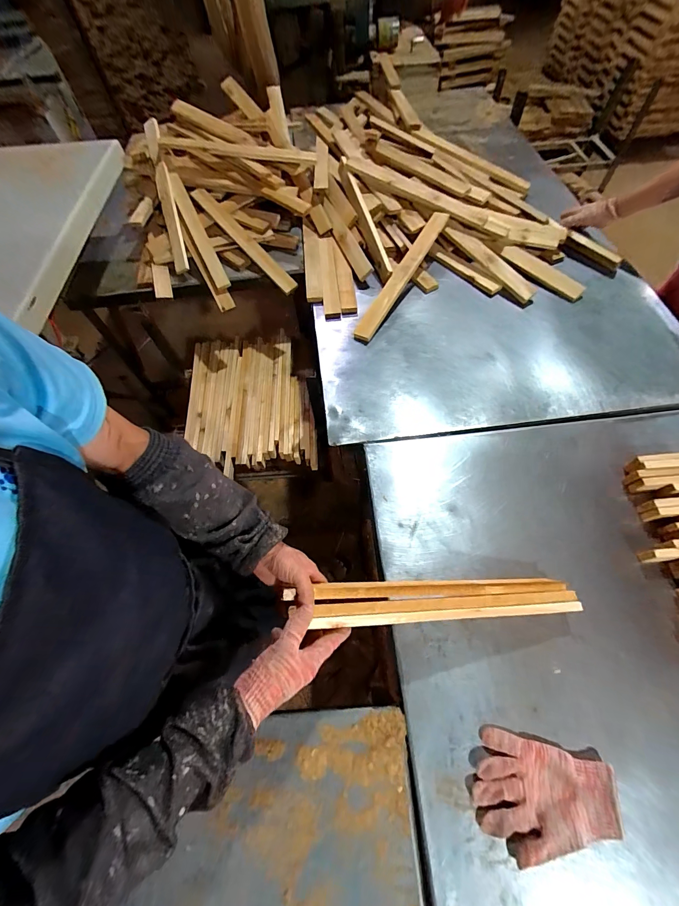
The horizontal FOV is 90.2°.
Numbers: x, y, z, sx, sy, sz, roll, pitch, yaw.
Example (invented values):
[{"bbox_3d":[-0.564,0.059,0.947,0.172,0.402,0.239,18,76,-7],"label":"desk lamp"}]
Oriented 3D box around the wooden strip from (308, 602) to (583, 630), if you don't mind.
[{"bbox_3d":[0.186,0.258,0.542,0.457,0.010,0.018,2,62,-11],"label":"wooden strip"}]

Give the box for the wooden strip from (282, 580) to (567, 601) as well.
[{"bbox_3d":[0.155,0.223,0.556,0.484,0.020,0.023,3,62,-12],"label":"wooden strip"}]

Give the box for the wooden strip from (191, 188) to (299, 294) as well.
[{"bbox_3d":[-0.312,-0.687,1.089,0.049,0.031,0.487,-39,79,-15],"label":"wooden strip"}]

